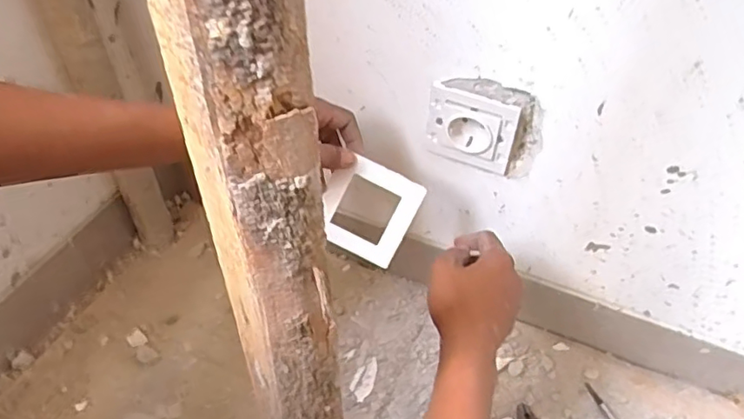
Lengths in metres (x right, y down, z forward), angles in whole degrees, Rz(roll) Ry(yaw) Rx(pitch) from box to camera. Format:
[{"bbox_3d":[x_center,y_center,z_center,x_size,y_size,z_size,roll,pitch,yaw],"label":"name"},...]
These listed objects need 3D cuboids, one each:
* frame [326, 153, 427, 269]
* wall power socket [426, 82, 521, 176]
[{"bbox_3d":[-0.005,0.001,0.545,0.084,0.086,0.010,27,10,2],"label":"frame"},{"bbox_3d":[0.095,-0.077,0.553,0.082,0.082,0.019,18,50,17],"label":"wall power socket"}]

